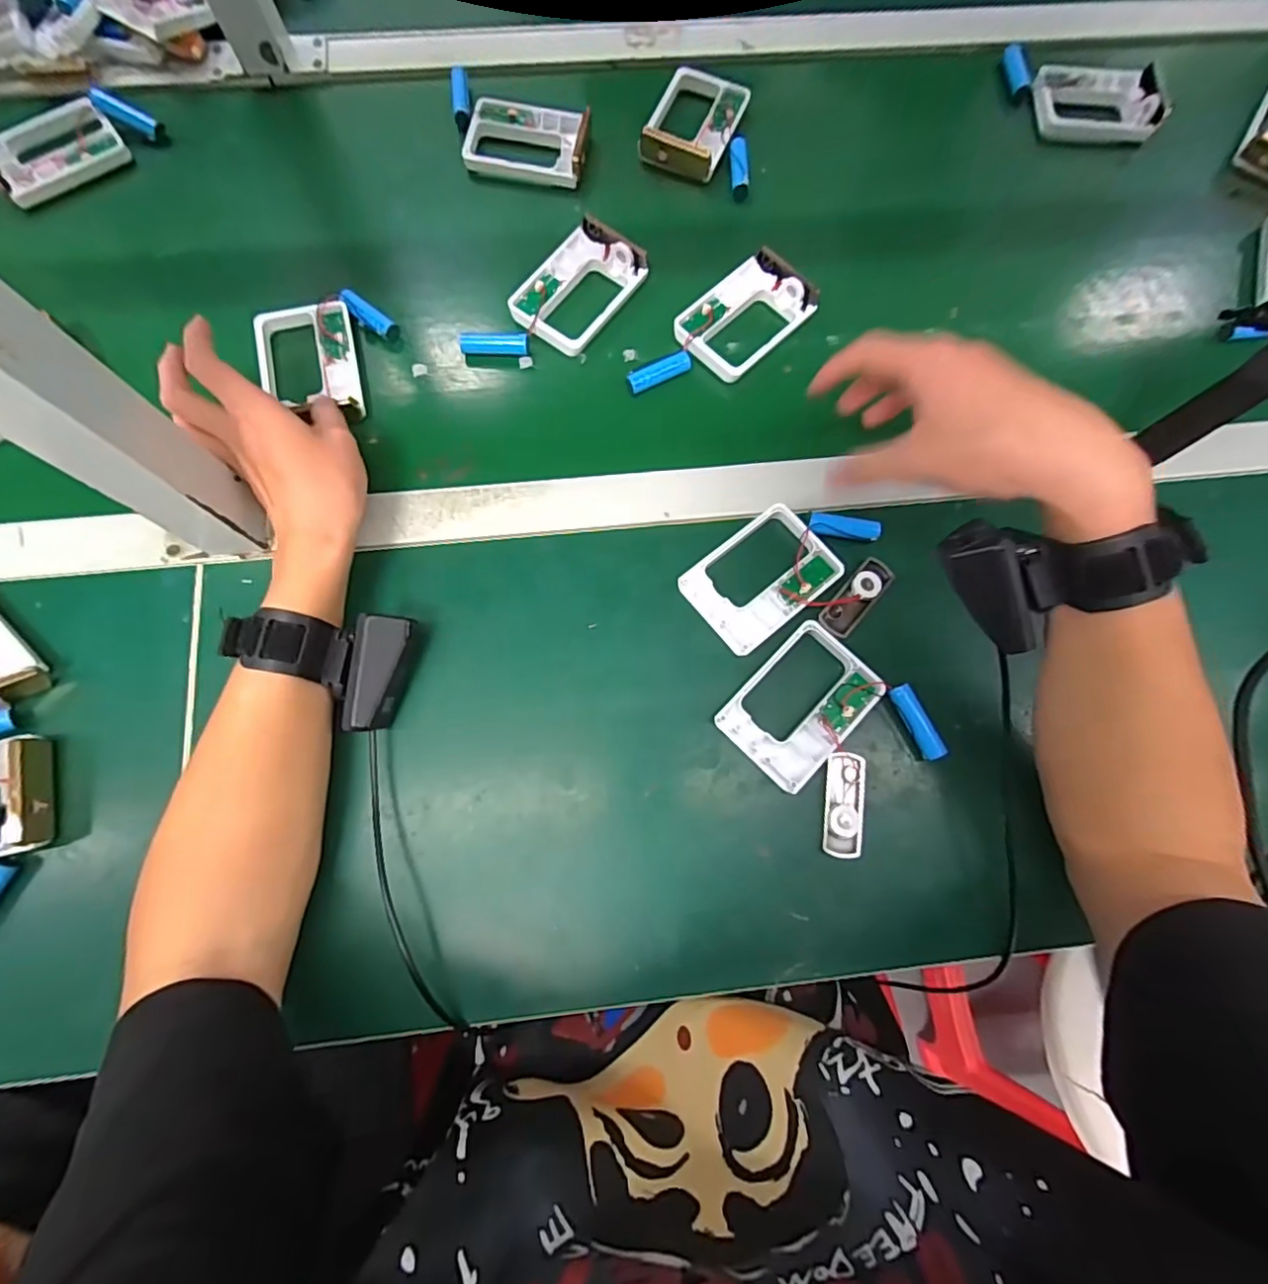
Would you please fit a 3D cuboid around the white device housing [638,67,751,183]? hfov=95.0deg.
[{"bbox_3d":[0.051,-0.441,0.493,0.070,0.017,0.098,22,77,8],"label":"white device housing"}]

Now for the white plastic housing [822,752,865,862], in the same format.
[{"bbox_3d":[0.131,0.101,0.360,0.025,0.011,0.062,5,75,3],"label":"white plastic housing"}]

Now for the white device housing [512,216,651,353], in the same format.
[{"bbox_3d":[-0.043,-0.273,0.444,0.070,0.016,0.104,31,78,9],"label":"white device housing"}]

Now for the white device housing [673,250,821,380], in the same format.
[{"bbox_3d":[0.084,-0.251,0.443,0.069,0.015,0.103,42,80,11],"label":"white device housing"}]

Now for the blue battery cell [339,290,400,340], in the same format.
[{"bbox_3d":[-0.202,-0.247,0.442,0.048,0.014,0.014,38,78,1],"label":"blue battery cell"}]

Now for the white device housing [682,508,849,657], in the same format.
[{"bbox_3d":[0.085,-0.043,0.388,0.094,0.009,0.067,-39,77,-8],"label":"white device housing"}]

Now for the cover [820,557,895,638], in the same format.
[{"bbox_3d":[0.150,-0.030,0.391,0.022,0.010,0.064,41,80,11],"label":"cover"}]

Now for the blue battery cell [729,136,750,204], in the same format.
[{"bbox_3d":[0.088,-0.397,0.486,0.014,0.013,0.056,-2,75,2],"label":"blue battery cell"}]

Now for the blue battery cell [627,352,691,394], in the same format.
[{"bbox_3d":[0.020,-0.200,0.431,0.051,0.012,0.013,-27,76,-5],"label":"blue battery cell"}]

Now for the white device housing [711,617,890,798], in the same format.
[{"bbox_3d":[0.107,0.040,0.371,0.067,0.011,0.095,43,81,12],"label":"white device housing"}]

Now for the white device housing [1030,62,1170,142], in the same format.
[{"bbox_3d":[0.411,-0.484,0.515,0.105,0.019,0.074,-1,84,-1],"label":"white device housing"}]

